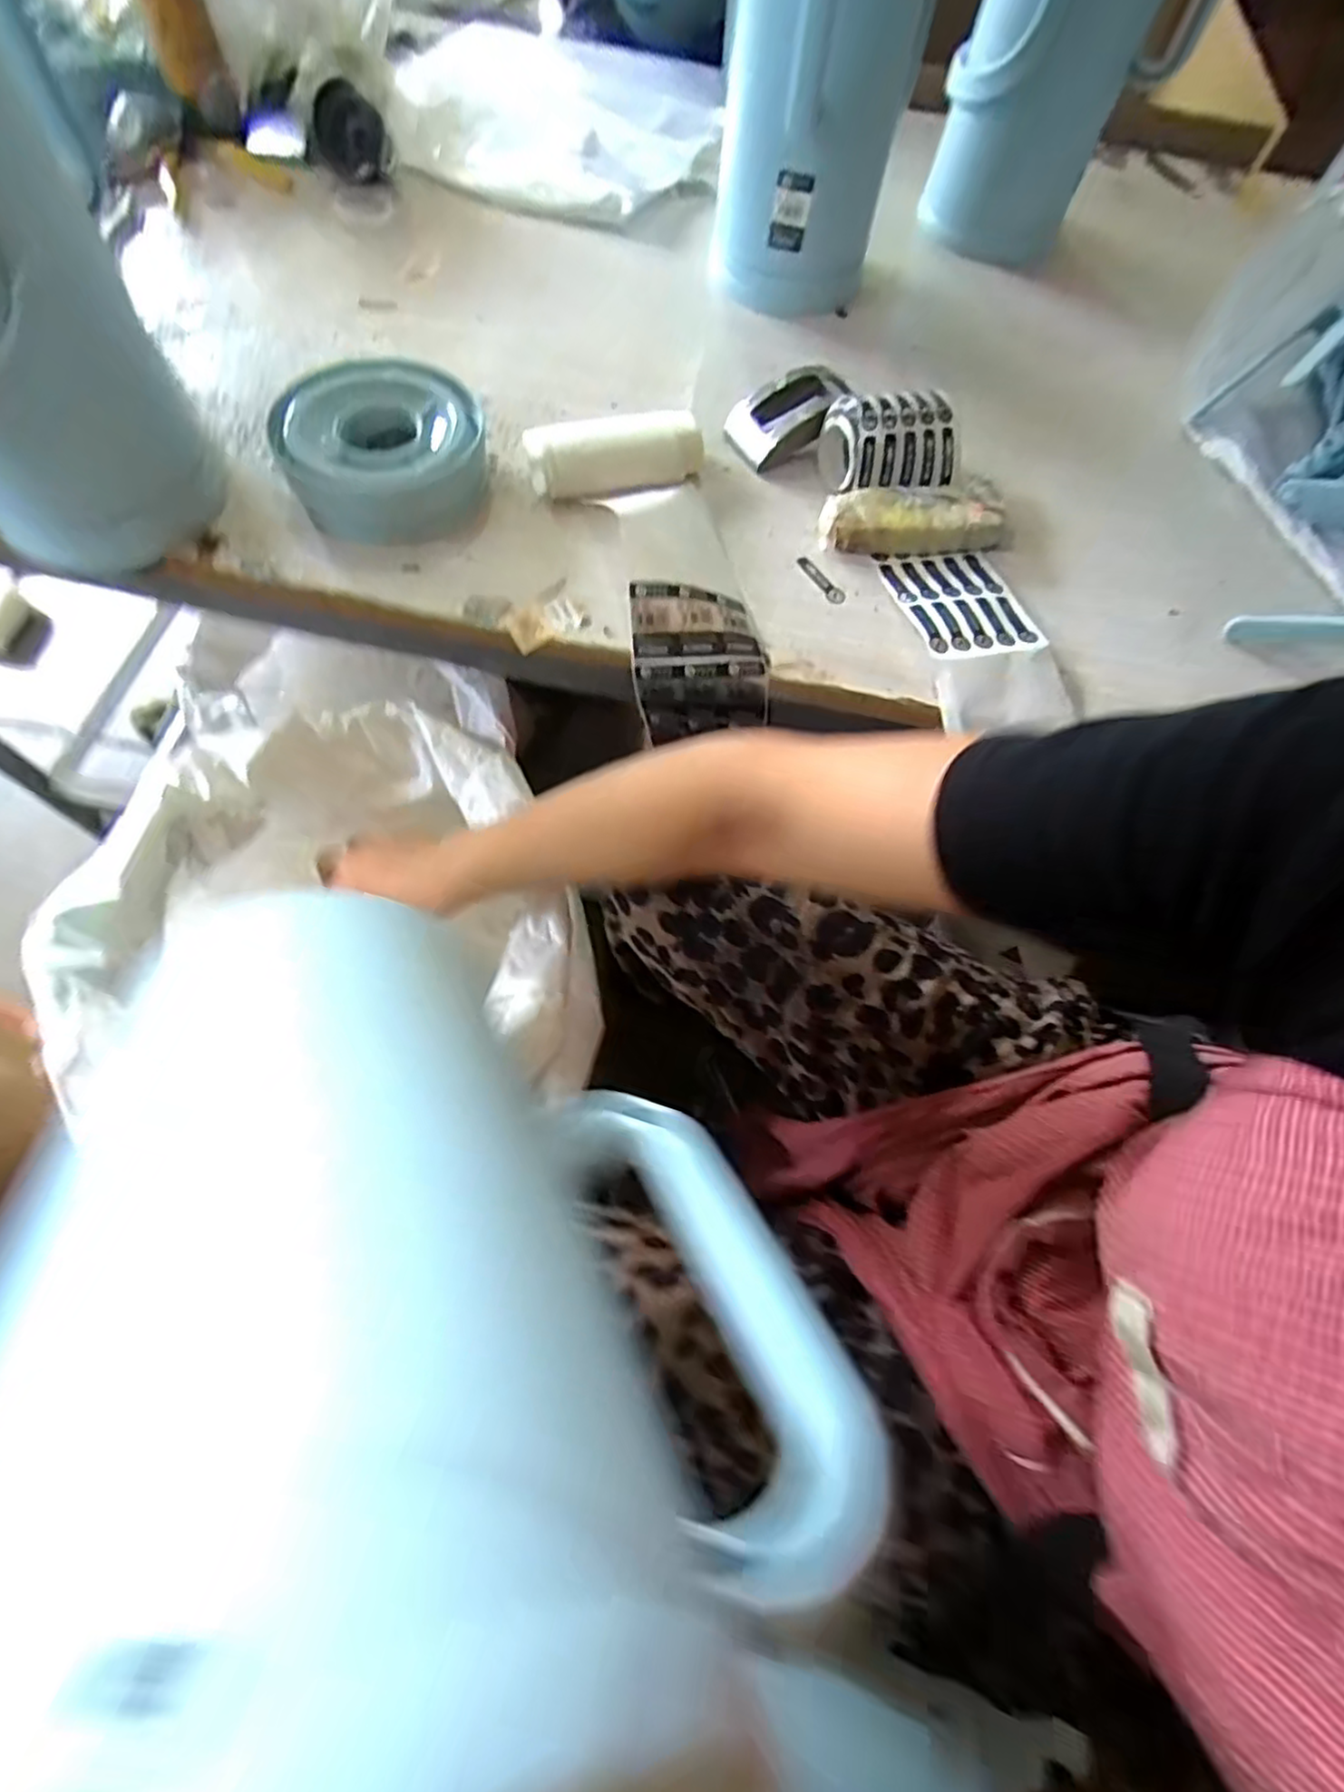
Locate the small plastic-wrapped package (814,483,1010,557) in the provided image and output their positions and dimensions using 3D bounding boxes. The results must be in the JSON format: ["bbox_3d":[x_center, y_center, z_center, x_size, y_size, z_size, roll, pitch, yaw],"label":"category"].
[{"bbox_3d":[0.201,-0.311,0.575,0.153,0.031,0.050,-1,66,-6],"label":"small plastic-wrapped package"}]

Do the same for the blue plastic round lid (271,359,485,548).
[{"bbox_3d":[-0.223,-0.346,0.548,0.149,0.061,0.137,1,69,-2],"label":"blue plastic round lid"}]

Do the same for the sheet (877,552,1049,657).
[{"bbox_3d":[0.234,-0.236,0.558,0.099,0.009,0.122,-10,61,-7],"label":"sheet"}]

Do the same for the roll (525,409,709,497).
[{"bbox_3d":[-0.044,-0.366,0.574,0.144,0.044,0.050,-12,68,-10],"label":"roll"}]

